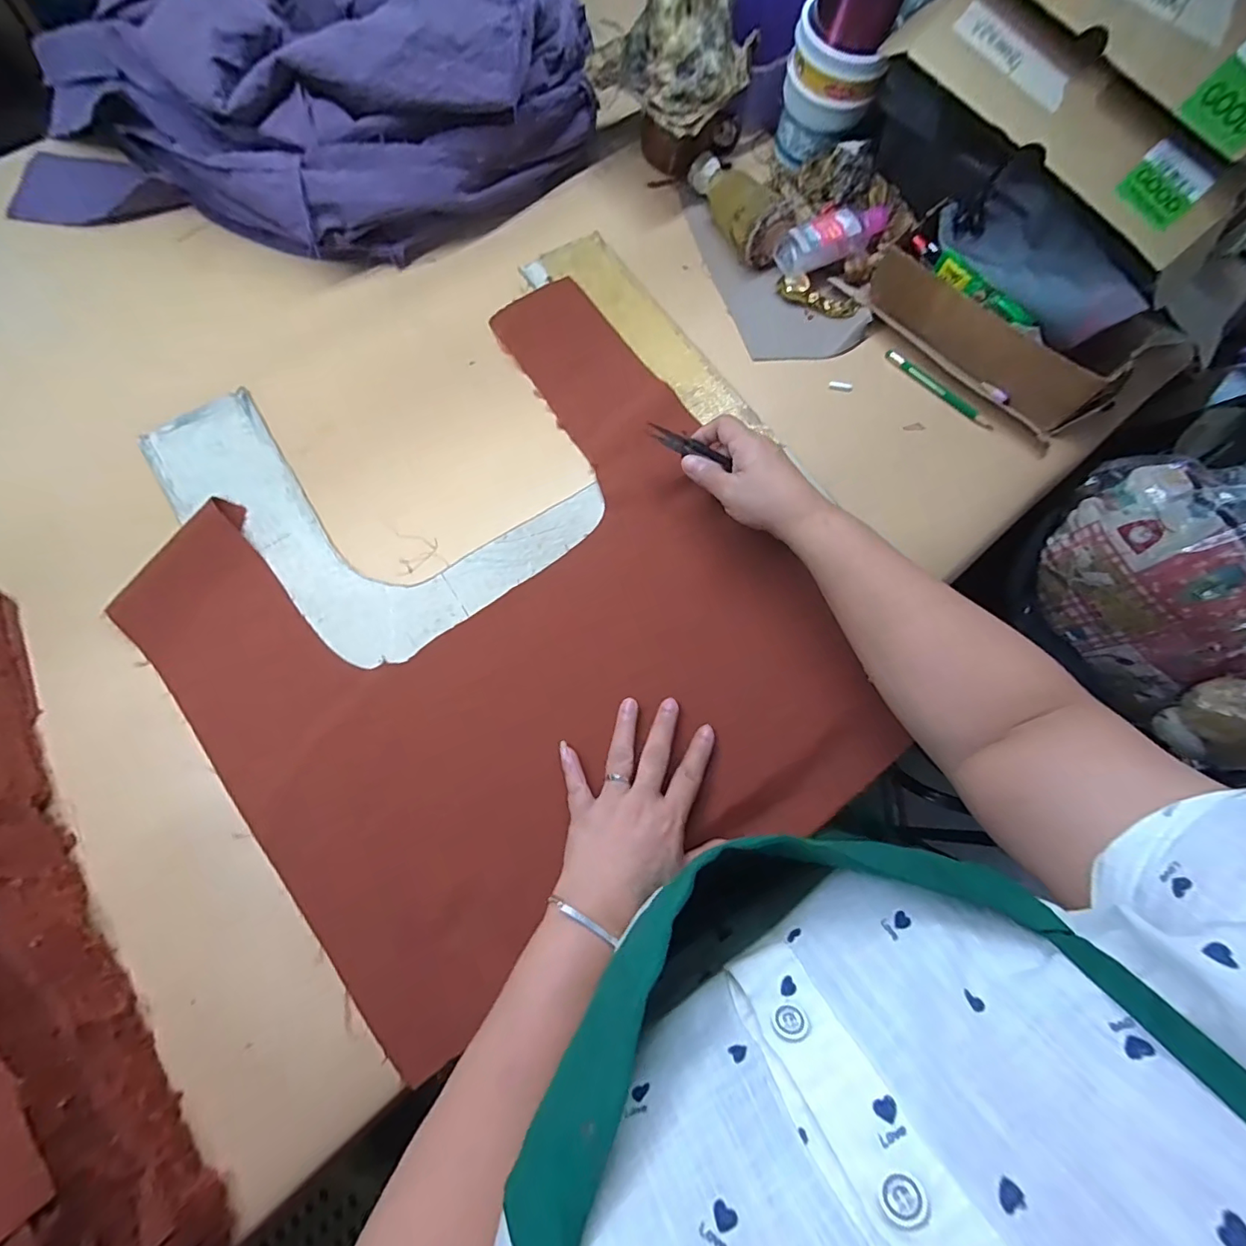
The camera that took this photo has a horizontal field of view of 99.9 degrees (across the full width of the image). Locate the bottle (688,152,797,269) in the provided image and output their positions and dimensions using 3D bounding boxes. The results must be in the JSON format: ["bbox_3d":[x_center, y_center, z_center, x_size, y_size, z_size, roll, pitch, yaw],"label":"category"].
[{"bbox_3d":[0.120,-0.420,0.524,0.058,0.053,0.130,-27,76,-10],"label":"bottle"}]

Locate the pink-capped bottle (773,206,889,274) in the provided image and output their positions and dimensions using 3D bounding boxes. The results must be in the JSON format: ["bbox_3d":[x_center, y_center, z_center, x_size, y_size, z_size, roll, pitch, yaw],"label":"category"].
[{"bbox_3d":[0.204,-0.374,0.514,0.109,0.038,0.035,-27,76,-10],"label":"pink-capped bottle"}]

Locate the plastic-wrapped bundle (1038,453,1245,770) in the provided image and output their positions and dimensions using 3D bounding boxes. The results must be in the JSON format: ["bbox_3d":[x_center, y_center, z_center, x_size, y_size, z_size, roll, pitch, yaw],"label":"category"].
[{"bbox_3d":[0.522,-0.025,0.451,0.175,0.152,0.273,-22,75,-9],"label":"plastic-wrapped bundle"}]

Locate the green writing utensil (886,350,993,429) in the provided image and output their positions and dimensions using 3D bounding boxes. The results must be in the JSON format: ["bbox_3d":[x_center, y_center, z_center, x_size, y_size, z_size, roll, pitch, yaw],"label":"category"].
[{"bbox_3d":[0.296,-0.220,0.492,0.007,0.007,0.117,-43,77,-12],"label":"green writing utensil"}]

